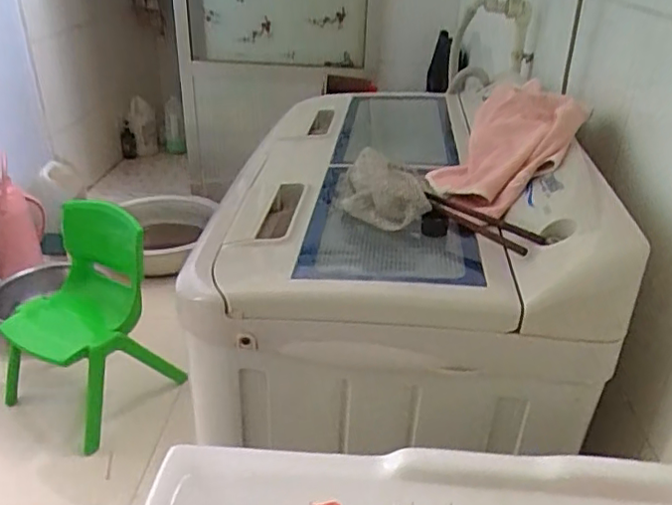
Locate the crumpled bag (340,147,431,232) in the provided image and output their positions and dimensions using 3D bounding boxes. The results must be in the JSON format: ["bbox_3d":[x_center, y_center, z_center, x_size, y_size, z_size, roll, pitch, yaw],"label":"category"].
[{"bbox_3d":[0.052,-0.069,0.669,0.104,0.073,0.034,19,34,29],"label":"crumpled bag"}]

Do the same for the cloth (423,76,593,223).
[{"bbox_3d":[0.198,-0.128,0.736,0.166,0.041,0.194,18,68,50],"label":"cloth"}]

